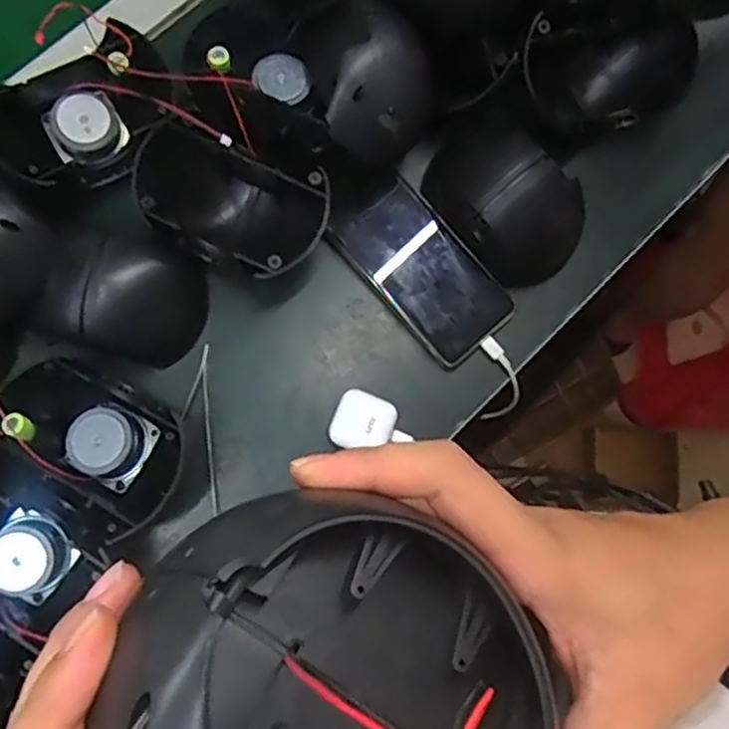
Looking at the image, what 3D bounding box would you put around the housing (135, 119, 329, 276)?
[{"bbox_3d":[-0.093,-0.117,0.510,0.131,0.072,0.091,25,80,3],"label":"housing"}]

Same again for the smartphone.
[{"bbox_3d":[0.045,-0.076,0.545,0.076,0.010,0.150,-41,88,-6],"label":"smartphone"}]

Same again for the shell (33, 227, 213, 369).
[{"bbox_3d":[-0.171,-0.047,0.501,0.100,0.072,0.093,19,80,2],"label":"shell"}]

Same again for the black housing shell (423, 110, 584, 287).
[{"bbox_3d":[0.114,-0.126,0.536,0.124,0.066,0.087,43,82,6],"label":"black housing shell"}]

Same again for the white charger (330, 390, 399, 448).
[{"bbox_3d":[0.000,0.043,0.520,0.045,0.021,0.040,16,80,2],"label":"white charger"}]

